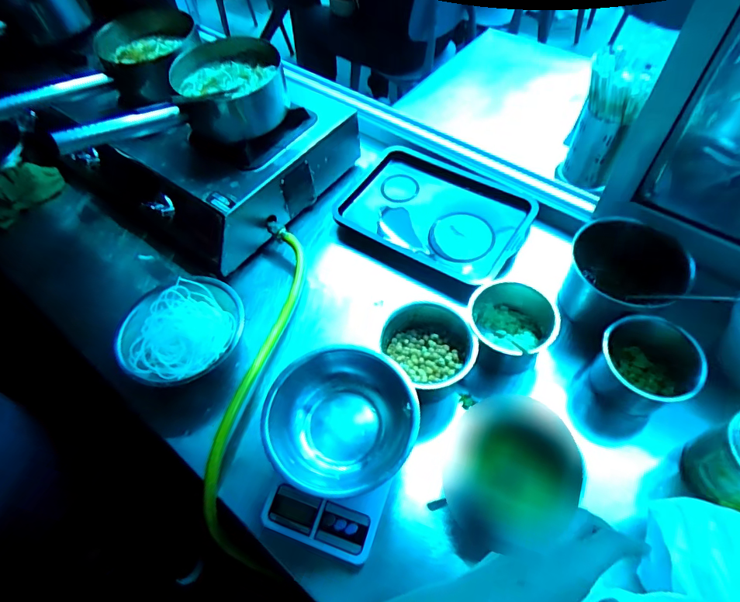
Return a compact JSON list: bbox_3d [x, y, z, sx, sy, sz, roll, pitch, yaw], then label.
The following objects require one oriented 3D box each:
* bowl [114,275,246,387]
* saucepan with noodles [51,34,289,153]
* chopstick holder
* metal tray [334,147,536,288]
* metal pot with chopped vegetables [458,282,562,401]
[{"bbox_3d":[-0.298,0.046,0.725,0.184,0.066,0.178,-1,57,2],"label":"bowl"},{"bbox_3d":[-0.324,-0.346,0.789,0.349,0.099,0.187,-18,58,-10],"label":"saucepan with noodles"},{"bbox_3d":[0.434,-0.330,0.864,0.100,0.228,0.087,20,60,15],"label":"chopstick holder"},{"bbox_3d":[0.117,-0.168,0.834,0.322,0.029,0.243,31,63,20],"label":"metal tray"},{"bbox_3d":[0.198,0.058,0.671,0.114,0.116,0.125,-1,57,2],"label":"metal pot with chopped vegetables"}]

